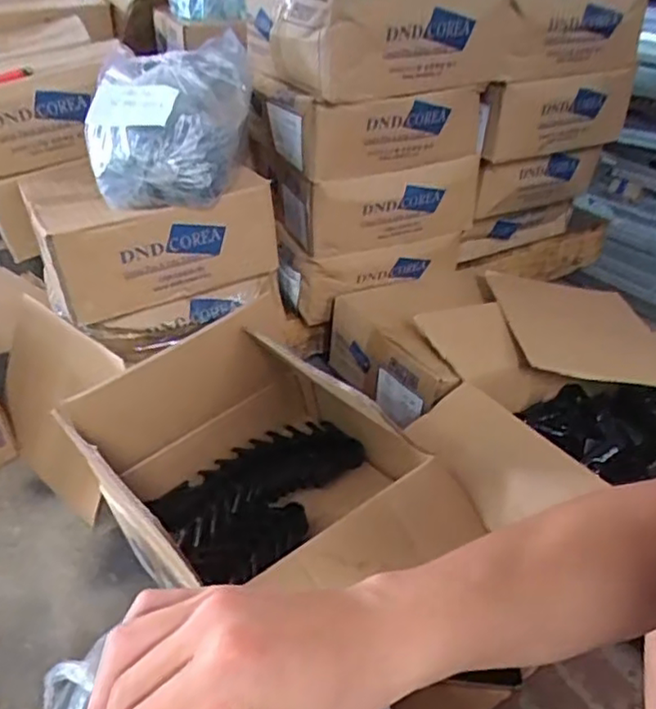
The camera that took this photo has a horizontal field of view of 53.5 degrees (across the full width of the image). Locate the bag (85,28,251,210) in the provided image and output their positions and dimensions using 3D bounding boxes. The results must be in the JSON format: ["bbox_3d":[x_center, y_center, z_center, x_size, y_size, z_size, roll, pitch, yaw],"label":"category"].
[{"bbox_3d":[-0.229,-0.342,0.953,0.220,0.160,0.264,2,33,-2],"label":"bag"}]

